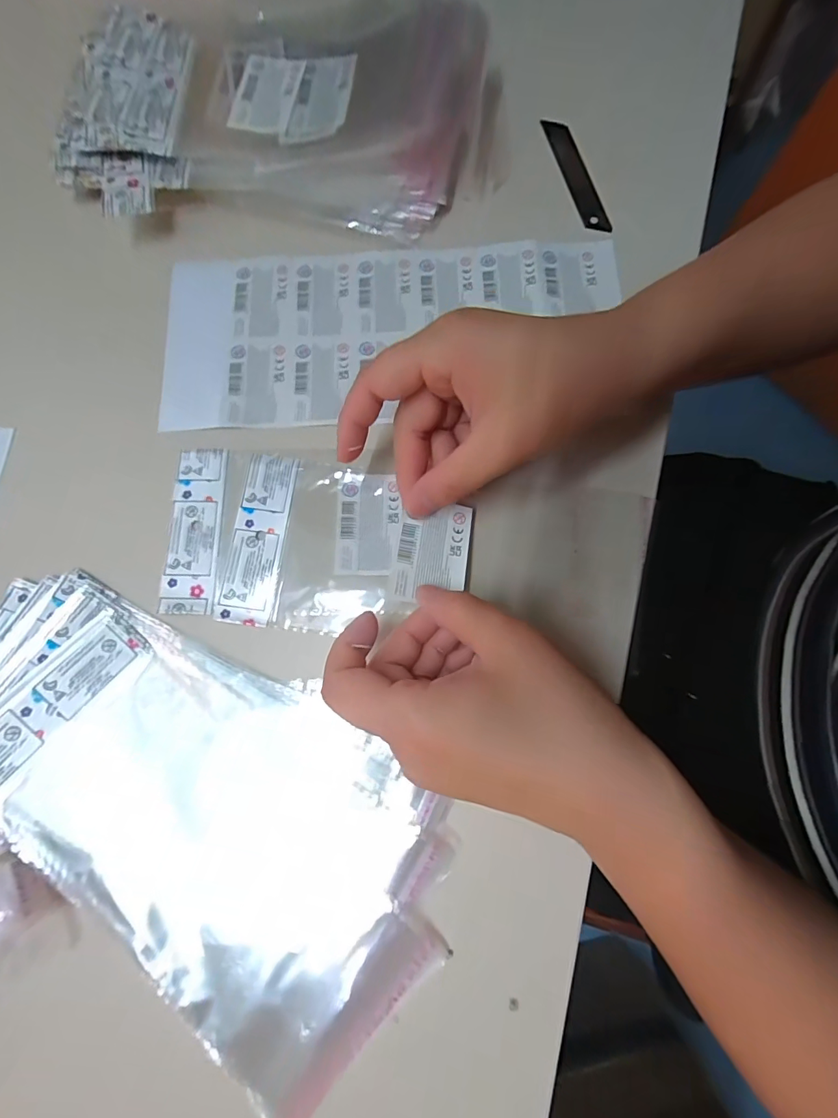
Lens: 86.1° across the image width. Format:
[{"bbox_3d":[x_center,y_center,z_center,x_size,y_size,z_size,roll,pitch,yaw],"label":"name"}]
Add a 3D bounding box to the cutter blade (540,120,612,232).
[{"bbox_3d":[0.107,-0.261,0.304,0.018,0.006,0.093,-16,77,-3],"label":"cutter blade"}]

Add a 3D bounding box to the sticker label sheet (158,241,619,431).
[{"bbox_3d":[-0.020,-0.145,0.285,0.286,0.006,0.118,-3,77,1],"label":"sticker label sheet"}]

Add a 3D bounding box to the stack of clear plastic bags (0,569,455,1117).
[{"bbox_3d":[-0.115,0.111,0.220,0.273,0.016,0.135,36,80,8],"label":"stack of clear plastic bags"}]

